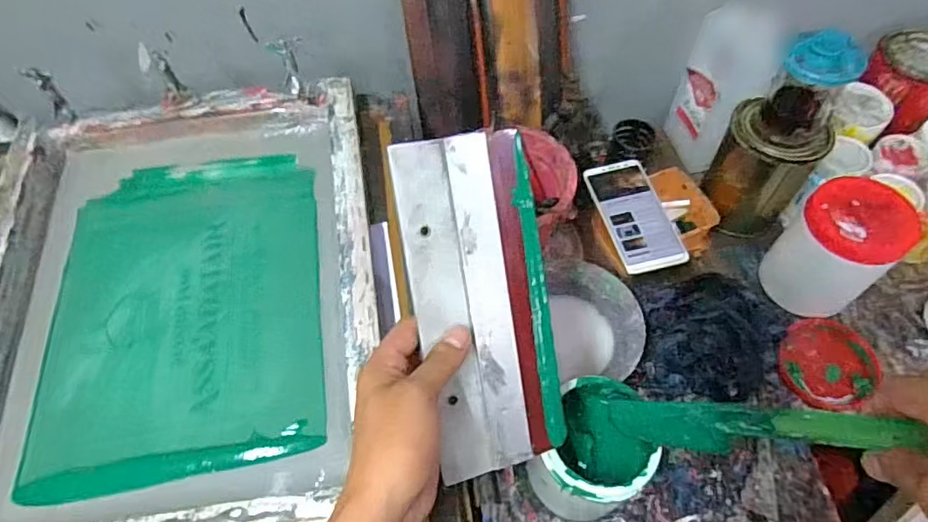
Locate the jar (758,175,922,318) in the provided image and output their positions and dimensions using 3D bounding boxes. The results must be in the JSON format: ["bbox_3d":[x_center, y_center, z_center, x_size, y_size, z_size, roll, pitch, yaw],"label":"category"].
[{"bbox_3d":[0.405,-0.010,0.607,0.097,0.144,0.098,-1,58,2],"label":"jar"}]

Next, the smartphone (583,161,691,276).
[{"bbox_3d":[0.207,-0.059,0.666,0.079,0.014,0.155,-13,58,-5],"label":"smartphone"}]

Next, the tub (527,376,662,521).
[{"bbox_3d":[0.116,0.184,0.504,0.086,0.141,0.089,-1,58,2],"label":"tub"}]

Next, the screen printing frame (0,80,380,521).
[{"bbox_3d":[-0.273,0.030,0.500,0.379,0.058,0.436,-9,58,-2],"label":"screen printing frame"}]

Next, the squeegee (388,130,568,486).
[{"bbox_3d":[0.015,0.033,0.392,0.095,0.029,0.237,-12,99,-4],"label":"squeegee"}]

